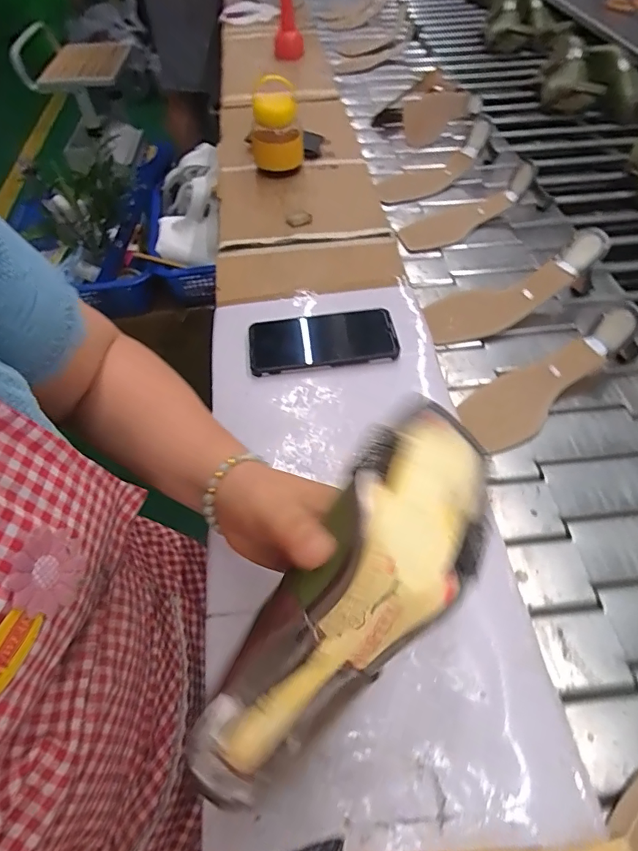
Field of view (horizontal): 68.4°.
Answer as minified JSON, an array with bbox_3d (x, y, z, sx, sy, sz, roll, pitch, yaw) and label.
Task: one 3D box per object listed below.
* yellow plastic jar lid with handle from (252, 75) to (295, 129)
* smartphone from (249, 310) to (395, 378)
[{"bbox_3d":[-0.067,-0.492,0.706,0.063,0.058,0.062,-2,59,0],"label":"yellow plastic jar lid with handle"},{"bbox_3d":[0.004,-0.093,0.527,0.161,0.009,0.073,-6,59,2],"label":"smartphone"}]

